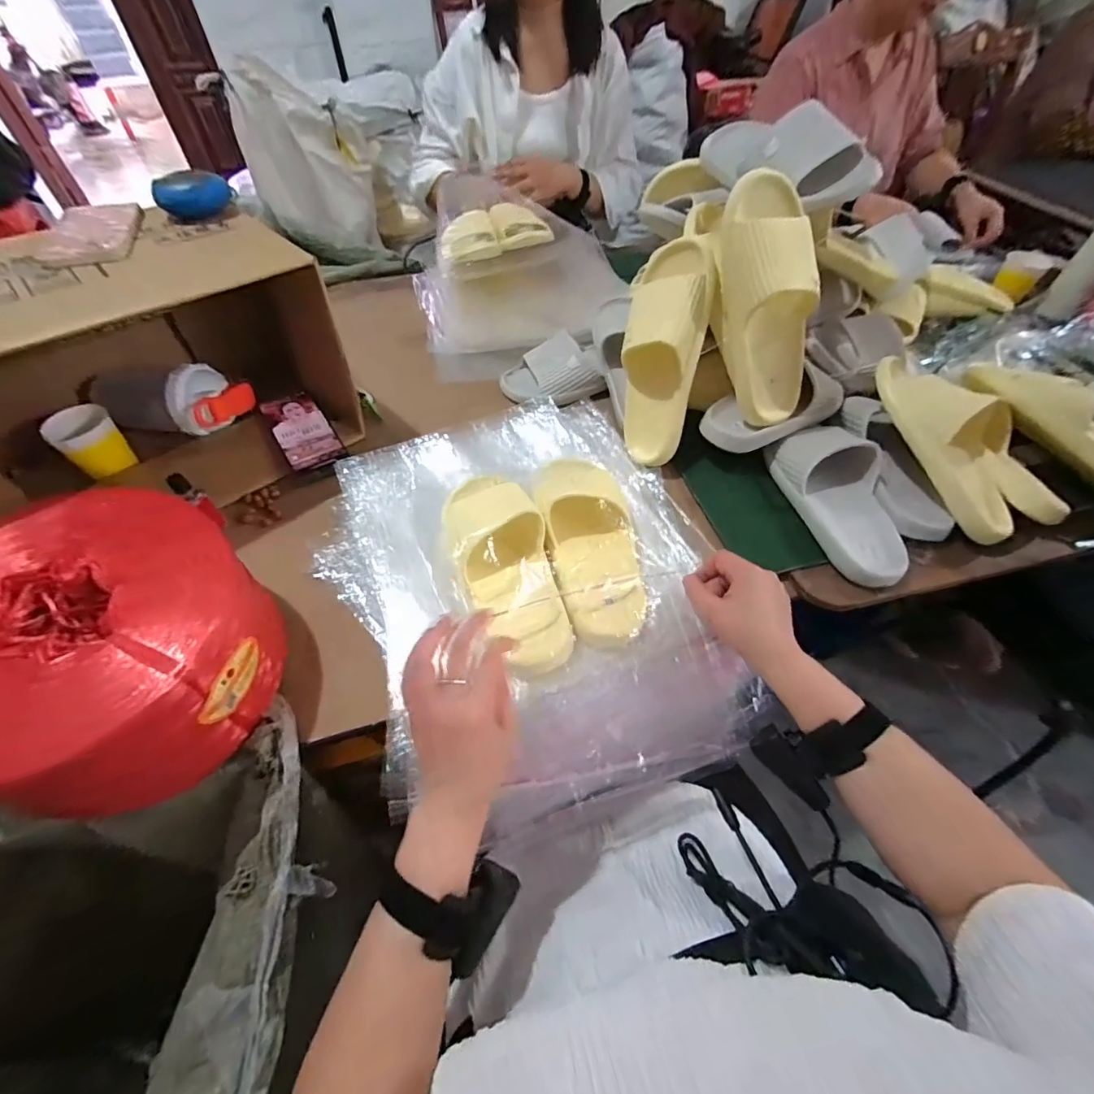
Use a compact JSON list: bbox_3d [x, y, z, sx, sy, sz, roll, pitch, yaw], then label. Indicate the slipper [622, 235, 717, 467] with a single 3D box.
[{"bbox_3d":[0.146,-0.242,0.630,0.098,0.270,0.072,8,20,7],"label":"slipper"}]

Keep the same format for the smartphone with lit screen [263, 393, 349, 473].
[{"bbox_3d":[-0.350,-0.168,0.704,0.072,0.006,0.144,-27,69,-23],"label":"smartphone with lit screen"}]

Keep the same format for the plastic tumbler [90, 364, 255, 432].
[{"bbox_3d":[-0.528,-0.212,0.698,0.200,0.090,0.095,5,51,21],"label":"plastic tumbler"}]

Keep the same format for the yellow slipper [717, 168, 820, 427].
[{"bbox_3d":[0.263,-0.285,0.586,0.089,0.262,0.070,-19,23,-14],"label":"yellow slipper"}]

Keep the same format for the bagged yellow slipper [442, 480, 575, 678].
[{"bbox_3d":[-0.045,0.004,0.512,0.094,0.063,0.256,-17,54,-13],"label":"bagged yellow slipper"}]

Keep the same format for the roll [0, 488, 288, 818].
[{"bbox_3d":[-0.400,0.085,0.442,0.259,0.124,0.242,-17,53,-12],"label":"roll"}]

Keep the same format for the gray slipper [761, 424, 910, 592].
[{"bbox_3d":[0.363,-0.064,0.590,0.104,0.062,0.224,-10,52,-7],"label":"gray slipper"}]

